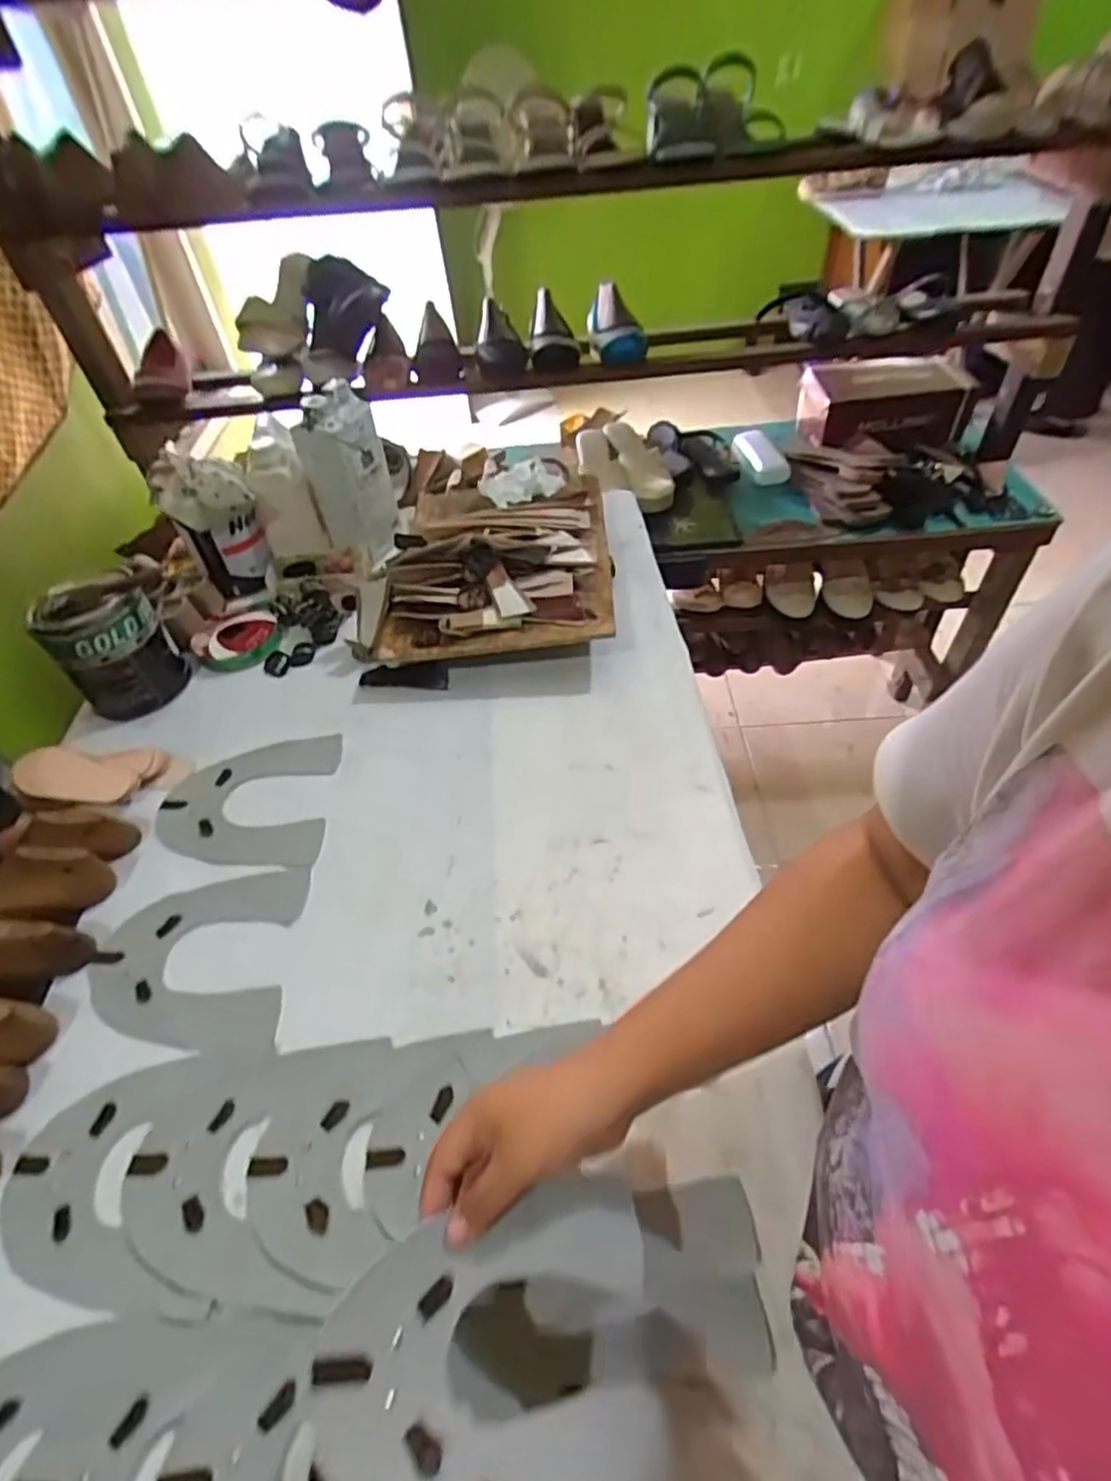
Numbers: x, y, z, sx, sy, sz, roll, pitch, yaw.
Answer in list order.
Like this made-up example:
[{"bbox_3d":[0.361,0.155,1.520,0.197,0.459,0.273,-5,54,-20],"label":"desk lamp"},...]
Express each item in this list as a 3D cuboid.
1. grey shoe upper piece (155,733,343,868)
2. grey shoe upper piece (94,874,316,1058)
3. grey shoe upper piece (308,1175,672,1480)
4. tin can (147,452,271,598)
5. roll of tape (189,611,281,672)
[{"bbox_3d":[-0.296,0.057,0.656,0.158,0.006,0.154,-3,48,1],"label":"grey shoe upper piece"},{"bbox_3d":[-0.293,0.177,0.548,0.162,0.005,0.150,-5,48,0],"label":"grey shoe upper piece"},{"bbox_3d":[-0.029,0.282,0.318,0.149,0.040,0.126,-5,48,0],"label":"grey shoe upper piece"},{"bbox_3d":[-0.426,-0.270,0.852,0.104,0.151,0.106,-26,51,-18],"label":"tin can"},{"bbox_3d":[-0.380,-0.120,0.814,0.095,0.030,0.095,-2,48,3],"label":"roll of tape"}]

